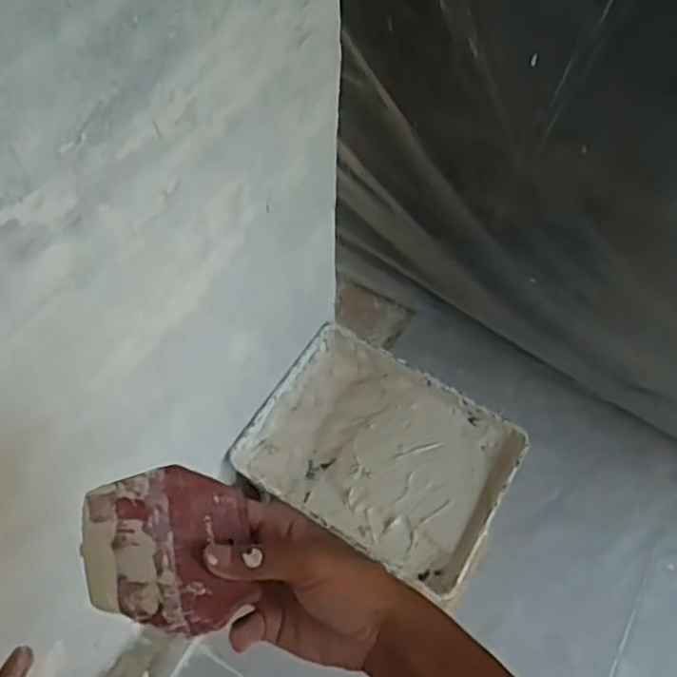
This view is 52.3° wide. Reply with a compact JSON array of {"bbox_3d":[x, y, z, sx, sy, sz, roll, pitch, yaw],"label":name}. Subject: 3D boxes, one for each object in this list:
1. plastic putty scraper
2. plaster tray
[{"bbox_3d":[-0.094,0.114,0.385,0.095,0.005,0.095,16,42,-32],"label":"plastic putty scraper"},{"bbox_3d":[0.065,0.172,1.015,0.359,0.085,0.283,28,63,15],"label":"plaster tray"}]

